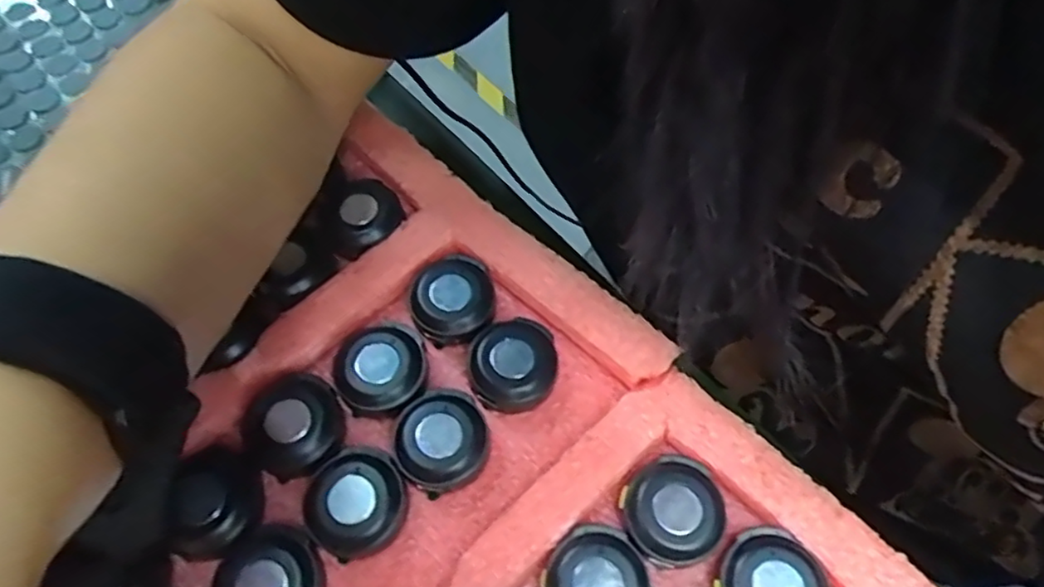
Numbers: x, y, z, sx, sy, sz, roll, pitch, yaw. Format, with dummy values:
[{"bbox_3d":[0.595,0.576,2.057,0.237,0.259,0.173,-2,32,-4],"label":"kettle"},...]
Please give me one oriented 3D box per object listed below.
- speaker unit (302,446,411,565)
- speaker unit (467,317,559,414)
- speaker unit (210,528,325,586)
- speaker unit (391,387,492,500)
[{"bbox_3d":[-0.048,0.062,0.198,0.028,0.012,0.030,-1,63,1],"label":"speaker unit"},{"bbox_3d":[-0.003,0.023,0.218,0.028,0.012,0.029,-4,61,-4],"label":"speaker unit"},{"bbox_3d":[-0.071,0.082,0.186,0.026,0.012,0.030,6,60,2],"label":"speaker unit"},{"bbox_3d":[-0.025,0.045,0.207,0.029,0.012,0.030,1,60,-1],"label":"speaker unit"}]

